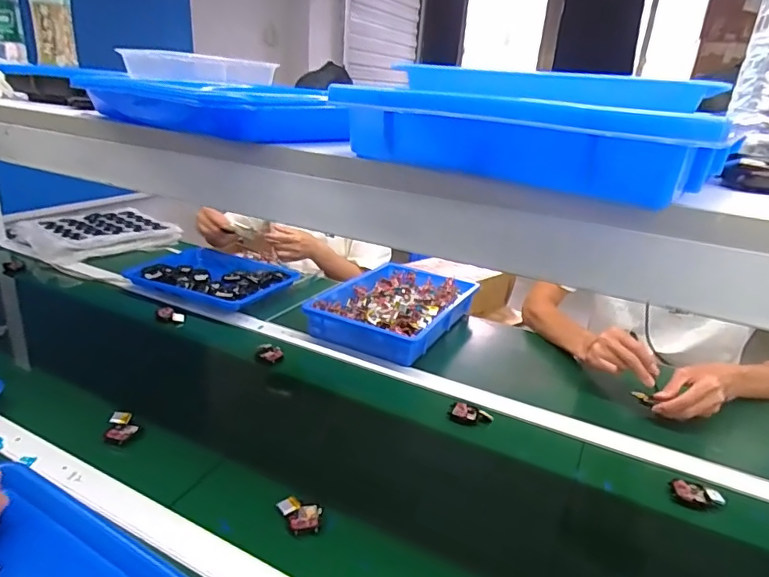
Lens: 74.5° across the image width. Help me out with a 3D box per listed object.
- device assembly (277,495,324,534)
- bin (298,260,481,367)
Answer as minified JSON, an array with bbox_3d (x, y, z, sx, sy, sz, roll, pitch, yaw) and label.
[{"bbox_3d":[-0.097,0.257,0.576,0.050,0.015,0.044,4,22,1],"label":"device assembly"},{"bbox_3d":[0.020,0.038,1.078,0.268,0.066,0.348,13,24,23],"label":"bin"}]

